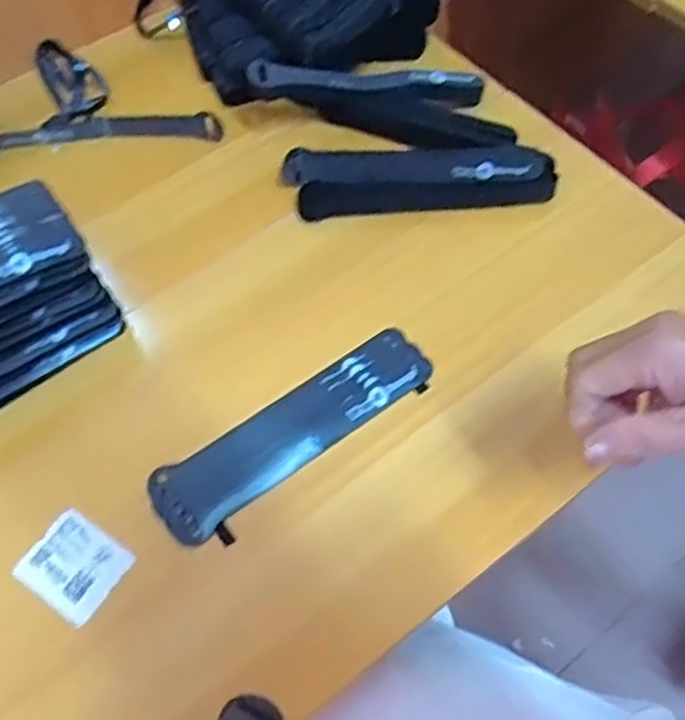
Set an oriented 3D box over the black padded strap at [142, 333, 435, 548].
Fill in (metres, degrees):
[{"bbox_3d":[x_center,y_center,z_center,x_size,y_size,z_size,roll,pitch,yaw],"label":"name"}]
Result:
[{"bbox_3d":[-0.030,0.046,0.483,0.199,0.010,0.055,-32,64,-16],"label":"black padded strap"}]

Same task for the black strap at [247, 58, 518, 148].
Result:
[{"bbox_3d":[0.037,-0.222,0.606,0.212,0.054,0.074,8,61,6],"label":"black strap"}]

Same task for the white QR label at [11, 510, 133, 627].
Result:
[{"bbox_3d":[-0.164,0.125,0.447,0.058,0.004,0.050,31,66,18],"label":"white QR label"}]

